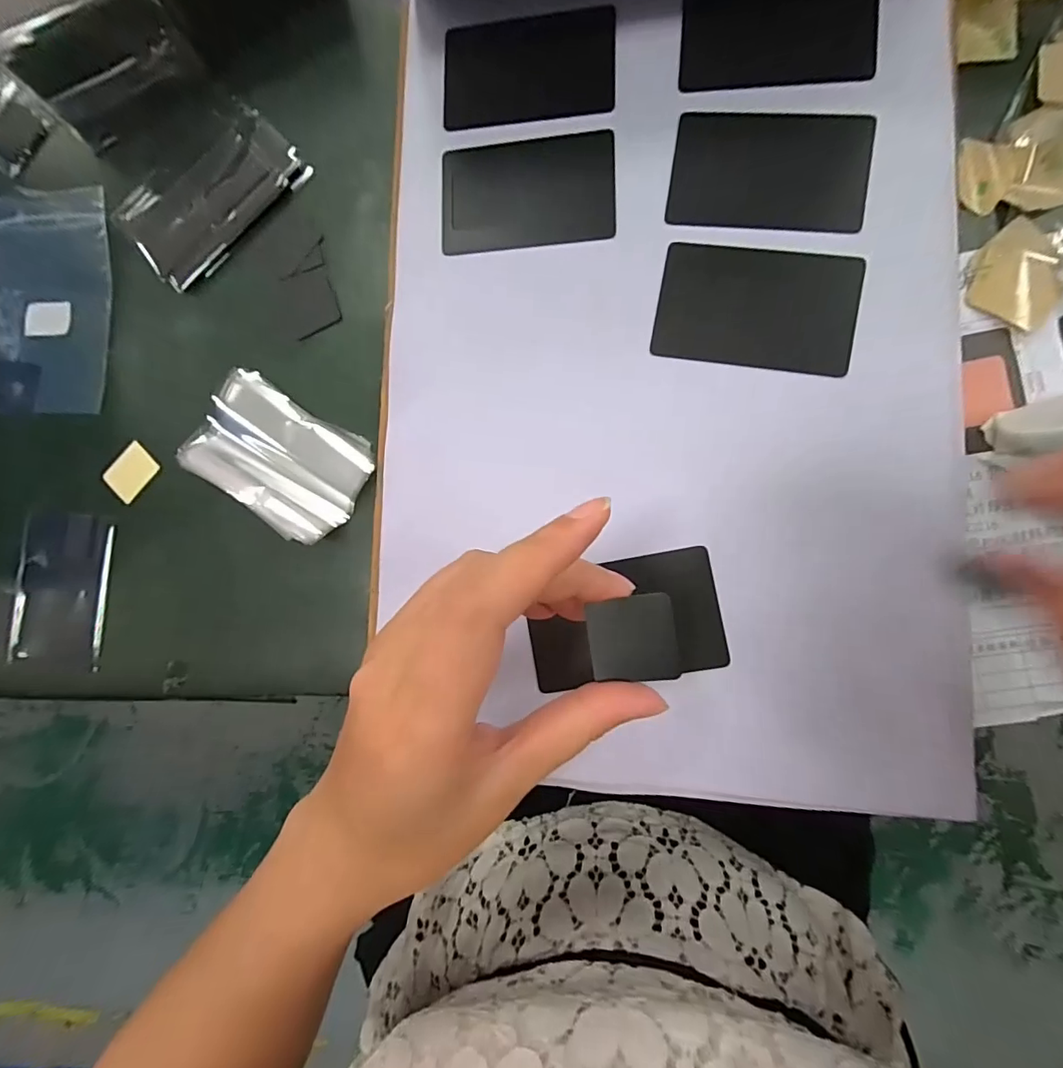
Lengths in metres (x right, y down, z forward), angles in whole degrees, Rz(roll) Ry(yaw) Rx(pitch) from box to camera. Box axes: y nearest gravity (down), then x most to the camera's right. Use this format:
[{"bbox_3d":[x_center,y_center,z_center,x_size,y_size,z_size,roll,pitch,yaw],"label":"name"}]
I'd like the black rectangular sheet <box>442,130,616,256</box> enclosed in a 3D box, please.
[{"bbox_3d":[-0.002,-0.167,0.242,0.084,0.004,0.053,-2,86,8],"label":"black rectangular sheet"}]

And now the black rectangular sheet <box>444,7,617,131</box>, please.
[{"bbox_3d":[-0.002,-0.229,0.243,0.083,0.004,0.051,1,87,8],"label":"black rectangular sheet"}]

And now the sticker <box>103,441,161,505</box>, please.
[{"bbox_3d":[-0.228,-0.035,0.282,0.022,0.004,0.029,44,93,8],"label":"sticker"}]

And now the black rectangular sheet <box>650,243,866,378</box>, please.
[{"bbox_3d":[0.101,-0.103,0.224,0.084,0.005,0.054,11,88,9],"label":"black rectangular sheet"}]

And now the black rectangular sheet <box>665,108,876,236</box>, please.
[{"bbox_3d":[0.108,-0.166,0.226,0.083,0.005,0.054,8,88,8],"label":"black rectangular sheet"}]

